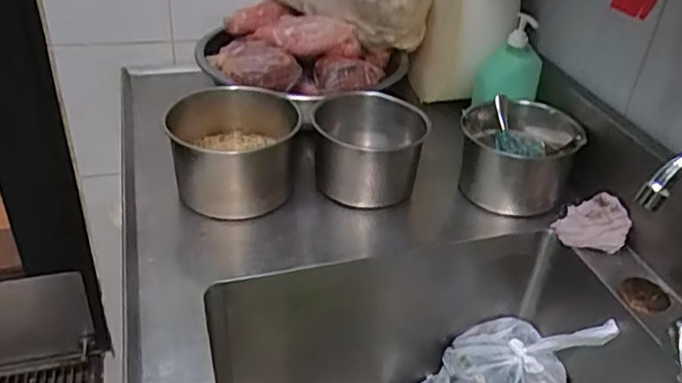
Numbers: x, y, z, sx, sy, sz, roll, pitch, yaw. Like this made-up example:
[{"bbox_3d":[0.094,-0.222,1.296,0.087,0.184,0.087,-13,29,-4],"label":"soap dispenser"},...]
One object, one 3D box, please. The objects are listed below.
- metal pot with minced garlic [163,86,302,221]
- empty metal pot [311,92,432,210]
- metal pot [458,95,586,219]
[{"bbox_3d":[-0.154,-0.050,0.911,0.174,0.137,0.173,3,35,-2],"label":"metal pot with minced garlic"},{"bbox_3d":[0.042,-0.061,0.949,0.166,0.129,0.153,3,35,-2],"label":"empty metal pot"},{"bbox_3d":[0.264,-0.056,0.951,0.162,0.133,0.150,7,35,4],"label":"metal pot"}]

